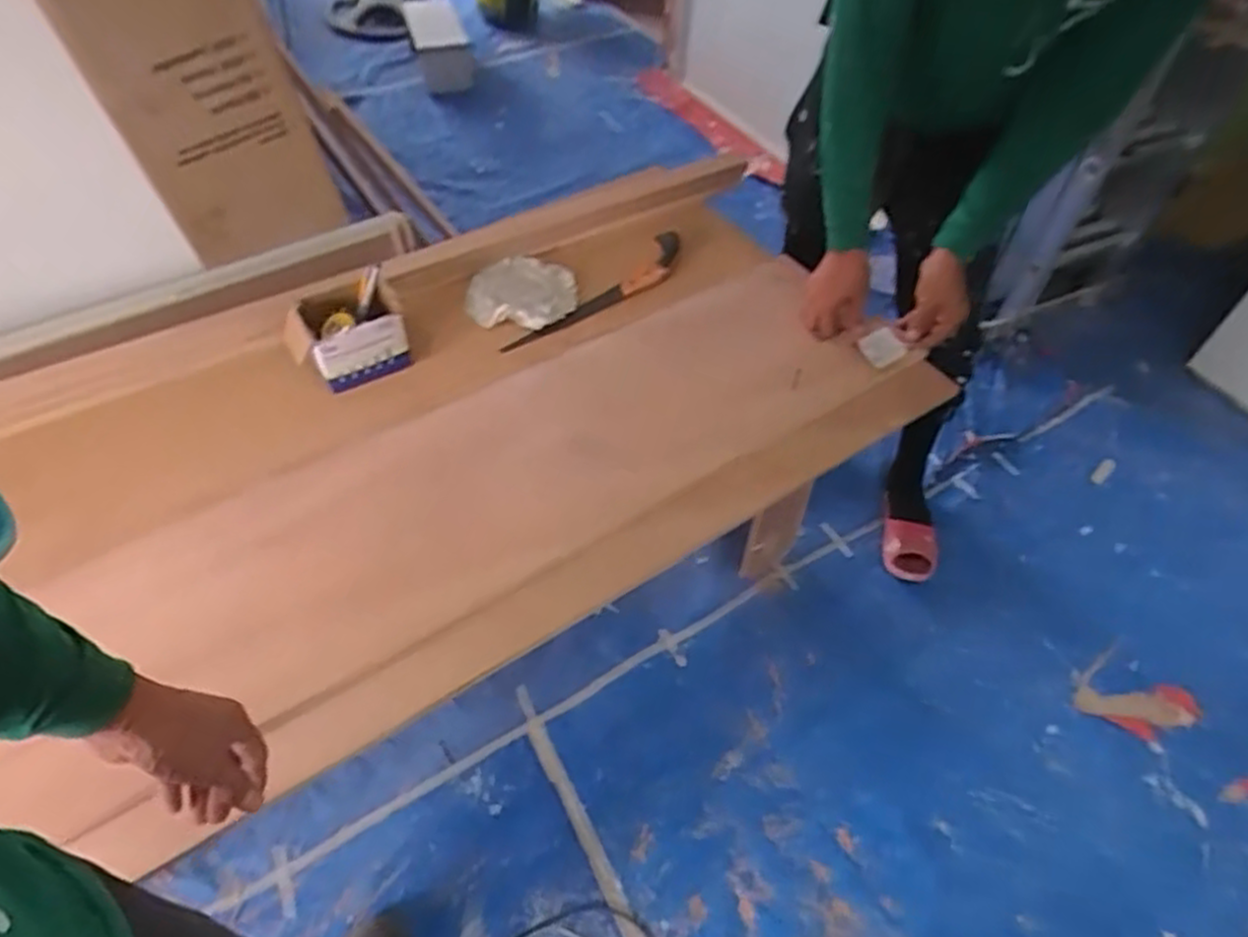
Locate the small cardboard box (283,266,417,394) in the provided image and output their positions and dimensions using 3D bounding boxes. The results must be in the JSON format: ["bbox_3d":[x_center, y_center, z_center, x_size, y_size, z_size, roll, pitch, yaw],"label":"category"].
[{"bbox_3d":[-0.392,-0.190,1.118,0.154,0.106,0.102,-26,58,-21],"label":"small cardboard box"}]

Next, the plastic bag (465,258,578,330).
[{"bbox_3d":[-0.160,-0.279,1.240,0.168,0.029,0.157,12,53,6],"label":"plastic bag"}]

